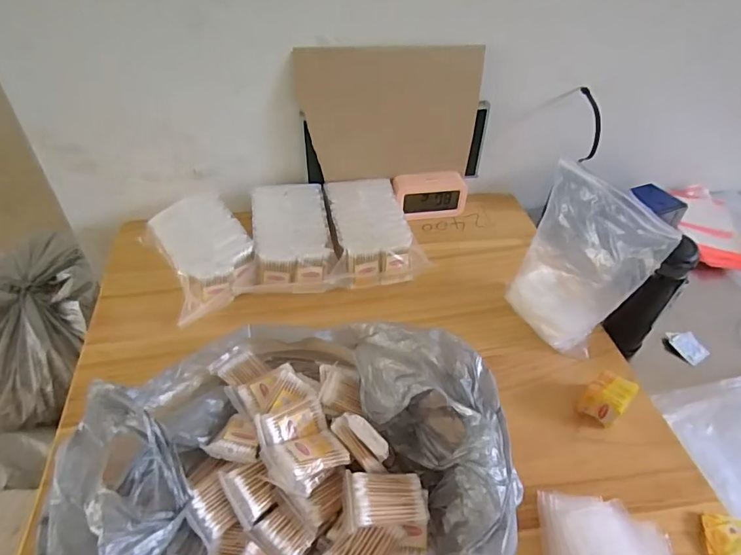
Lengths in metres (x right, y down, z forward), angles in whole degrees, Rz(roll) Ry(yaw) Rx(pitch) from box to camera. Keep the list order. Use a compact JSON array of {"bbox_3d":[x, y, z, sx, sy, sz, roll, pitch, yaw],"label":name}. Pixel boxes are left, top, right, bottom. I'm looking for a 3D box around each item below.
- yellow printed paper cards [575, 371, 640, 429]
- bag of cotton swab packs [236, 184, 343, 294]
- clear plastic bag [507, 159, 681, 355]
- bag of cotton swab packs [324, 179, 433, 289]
[{"bbox_3d":[0.314,0.156,0.633,0.062,0.047,0.052,-33,54,-32],"label":"yellow printed paper cards"},{"bbox_3d":[-0.140,-0.072,0.826,0.156,0.076,0.210,-4,44,-6],"label":"bag of cotton swab packs"},{"bbox_3d":[0.286,-0.004,0.678,0.071,0.252,0.166,-22,49,-24],"label":"clear plastic bag"},{"bbox_3d":[-0.004,-0.084,0.847,0.158,0.081,0.208,-6,44,-9],"label":"bag of cotton swab packs"}]

